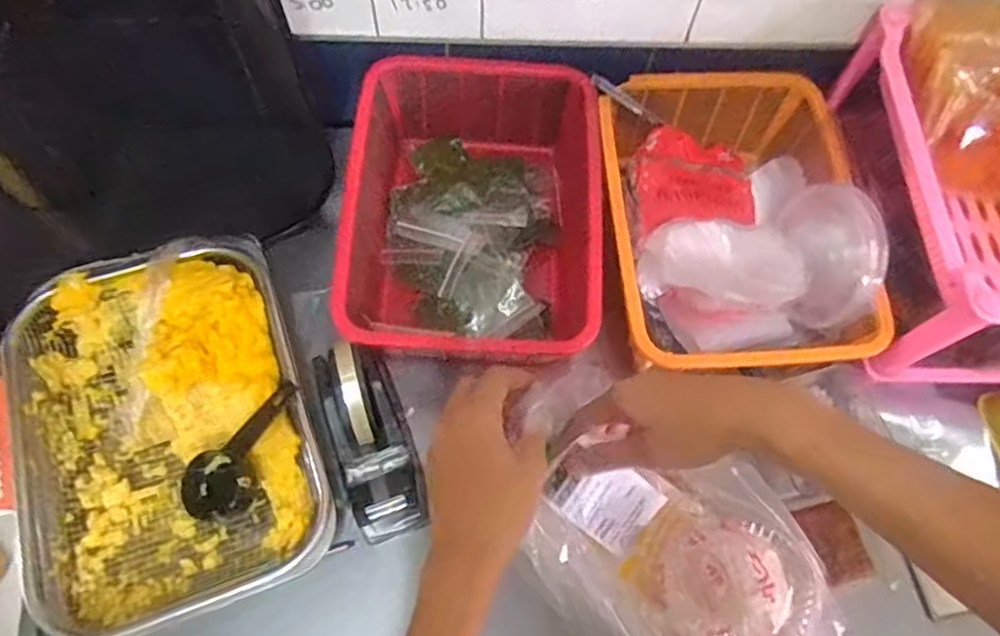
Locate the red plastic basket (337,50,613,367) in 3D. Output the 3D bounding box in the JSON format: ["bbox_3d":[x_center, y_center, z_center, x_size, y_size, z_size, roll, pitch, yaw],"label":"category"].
[{"bbox_3d":[-0.022,-0.098,0.647,0.222,0.106,0.283,3,67,-2],"label":"red plastic basket"}]

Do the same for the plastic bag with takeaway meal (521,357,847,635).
[{"bbox_3d":[0.112,0.152,0.489,0.170,0.088,0.249,-39,74,-17],"label":"plastic bag with takeaway meal"}]

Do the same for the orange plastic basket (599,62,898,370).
[{"bbox_3d":[0.207,-0.095,0.639,0.216,0.107,0.293,-4,67,-5],"label":"orange plastic basket"}]

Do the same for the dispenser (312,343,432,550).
[{"bbox_3d":[-0.106,0.102,0.562,0.062,0.102,0.150,-16,69,-10],"label":"dispenser"}]

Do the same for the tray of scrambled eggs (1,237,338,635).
[{"bbox_3d":[-0.271,0.085,0.554,0.216,0.081,0.296,-20,70,-11],"label":"tray of scrambled eggs"}]

